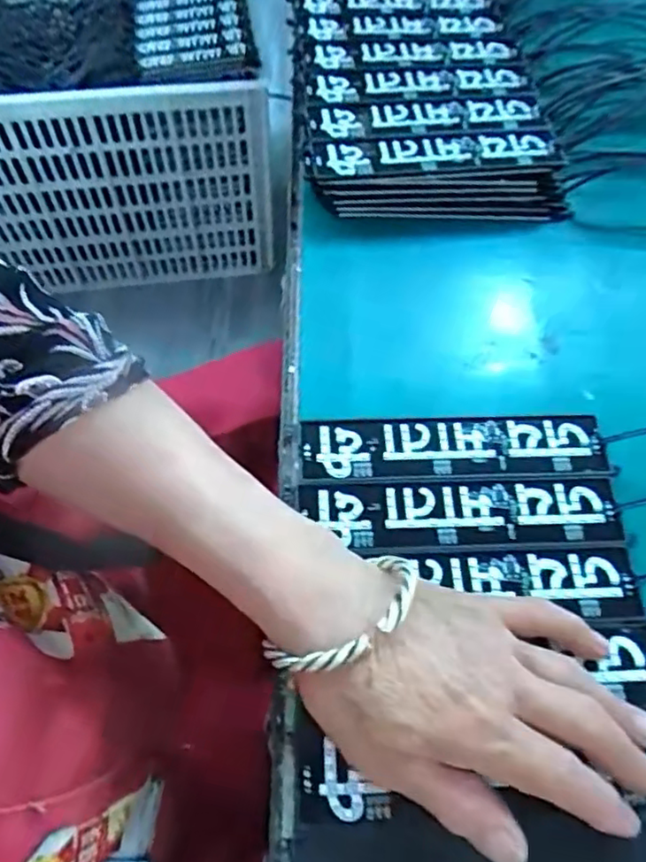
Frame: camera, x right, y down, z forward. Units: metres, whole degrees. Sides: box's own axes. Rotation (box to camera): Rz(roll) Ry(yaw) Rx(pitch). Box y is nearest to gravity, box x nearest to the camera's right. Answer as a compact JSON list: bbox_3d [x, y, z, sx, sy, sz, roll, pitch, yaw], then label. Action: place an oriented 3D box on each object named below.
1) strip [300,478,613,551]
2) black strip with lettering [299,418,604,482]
[{"bbox_3d":[0.074,0.042,0.325,0.165,0.004,0.036,-1,62,-3],"label":"strip"},{"bbox_3d":[0.072,0.009,0.343,0.167,0.004,0.035,-1,62,-4],"label":"black strip with lettering"}]

